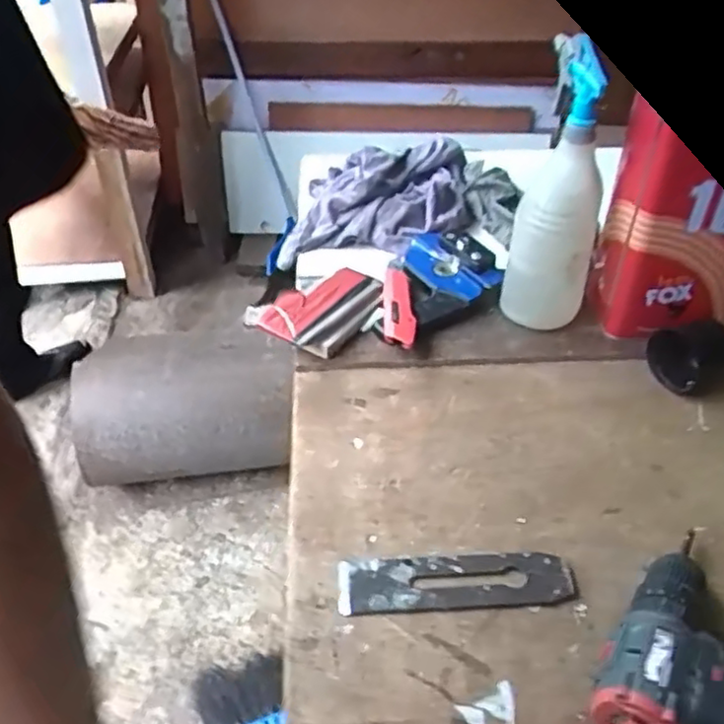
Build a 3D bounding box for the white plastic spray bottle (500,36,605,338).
[{"bbox_3d":[0.205,-0.171,0.729,0.084,0.277,0.123,11,40,12],"label":"white plastic spray bottle"}]

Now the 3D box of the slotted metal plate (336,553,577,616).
[{"bbox_3d":[0.071,0.169,0.542,0.176,0.004,0.047,-3,41,-1],"label":"slotted metal plate"}]

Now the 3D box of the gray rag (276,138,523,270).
[{"bbox_3d":[0.048,-0.234,0.968,0.319,0.083,0.229,-2,39,-3],"label":"gray rag"}]

